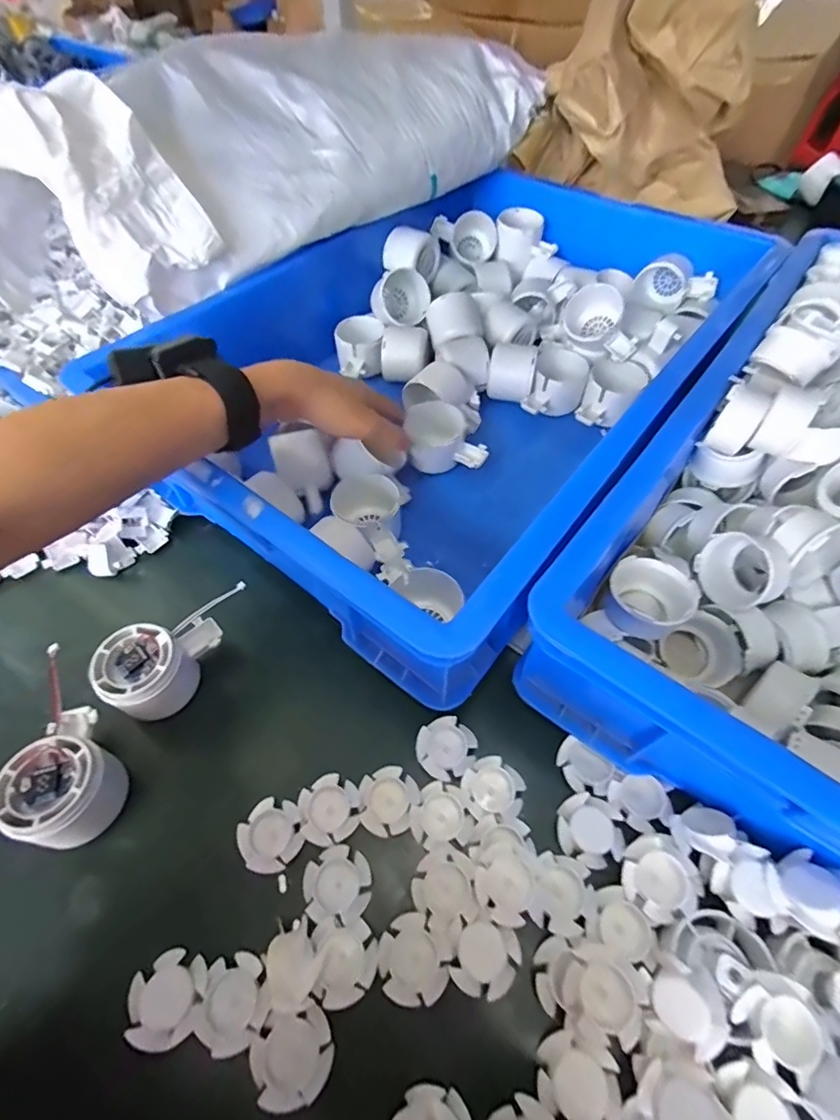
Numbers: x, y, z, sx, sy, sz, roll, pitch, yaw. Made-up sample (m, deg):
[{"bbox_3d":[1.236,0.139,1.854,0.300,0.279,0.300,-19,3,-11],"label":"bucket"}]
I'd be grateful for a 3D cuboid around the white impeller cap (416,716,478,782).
[{"bbox_3d":[0.019,0.133,0.343,0.040,0.012,0.040,-1,56,1],"label":"white impeller cap"}]

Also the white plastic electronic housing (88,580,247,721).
[{"bbox_3d":[-0.175,0.069,0.367,0.112,0.054,0.061,-39,64,-21],"label":"white plastic electronic housing"}]

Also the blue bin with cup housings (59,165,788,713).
[{"bbox_3d":[0.056,-0.209,0.502,0.409,0.124,0.601,33,63,21],"label":"blue bin with cup housings"}]

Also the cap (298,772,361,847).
[{"bbox_3d":[-0.060,0.166,0.323,0.038,0.012,0.040,-1,56,1],"label":"cap"}]

